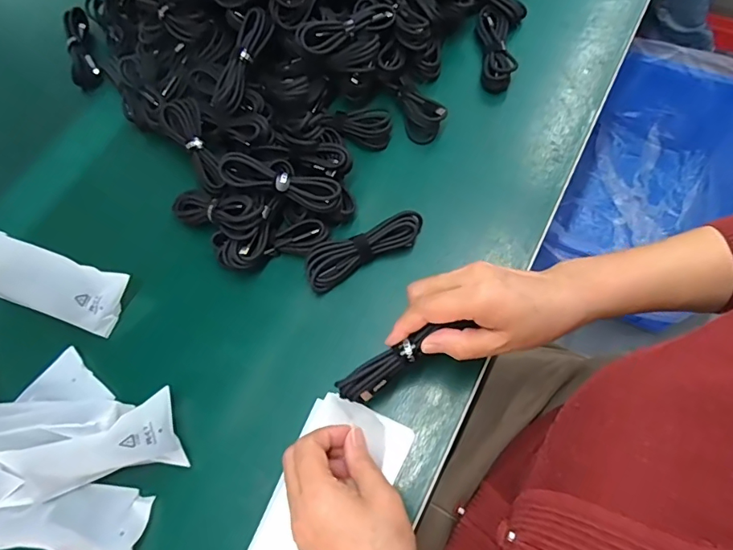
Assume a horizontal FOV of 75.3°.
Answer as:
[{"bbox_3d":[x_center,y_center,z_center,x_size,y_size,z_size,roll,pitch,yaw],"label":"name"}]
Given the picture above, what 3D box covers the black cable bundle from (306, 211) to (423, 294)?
[{"bbox_3d":[-0.002,-0.025,0.434,0.114,0.021,0.035,-25,66,-7],"label":"black cable bundle"}]

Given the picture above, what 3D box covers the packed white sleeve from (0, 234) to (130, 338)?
[{"bbox_3d":[-0.296,0.005,0.437,0.151,0.018,0.053,17,68,12],"label":"packed white sleeve"}]

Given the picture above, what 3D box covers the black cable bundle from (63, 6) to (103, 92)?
[{"bbox_3d":[-0.343,-0.274,0.573,0.030,0.031,0.104,-18,66,-4],"label":"black cable bundle"}]

